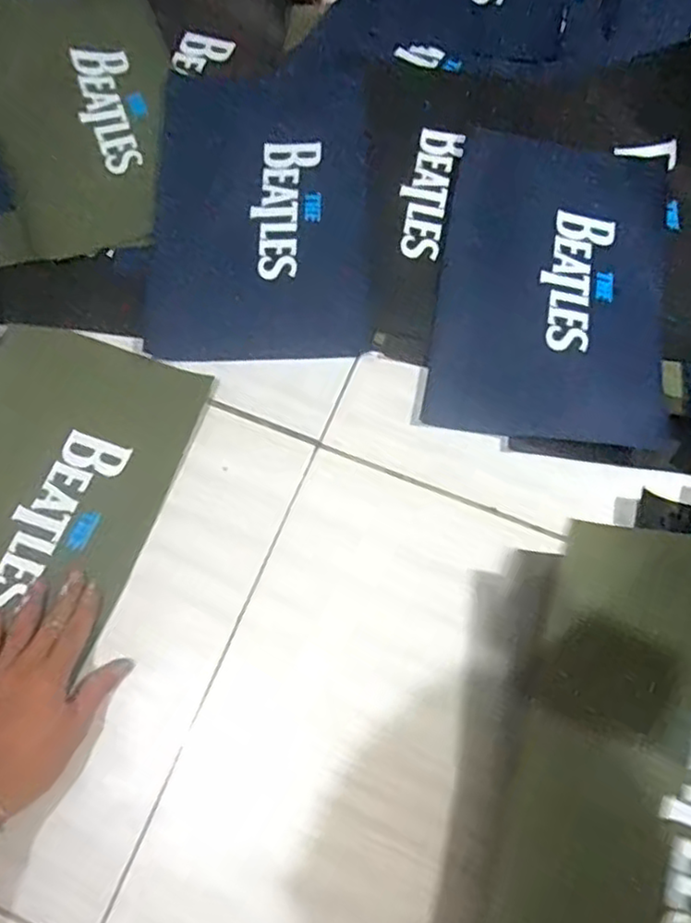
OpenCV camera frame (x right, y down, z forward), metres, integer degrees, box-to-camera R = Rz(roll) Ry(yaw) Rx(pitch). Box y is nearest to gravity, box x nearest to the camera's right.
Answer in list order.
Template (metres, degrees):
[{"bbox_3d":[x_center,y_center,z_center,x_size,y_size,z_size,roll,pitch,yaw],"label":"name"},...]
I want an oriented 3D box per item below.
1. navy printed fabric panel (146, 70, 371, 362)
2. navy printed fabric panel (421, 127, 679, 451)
[{"bbox_3d":[-0.079,-0.250,0.650,0.201,0.008,0.334,-1,71,-1],"label":"navy printed fabric panel"},{"bbox_3d":[0.192,-0.169,0.621,0.207,0.016,0.312,7,71,2],"label":"navy printed fabric panel"}]

